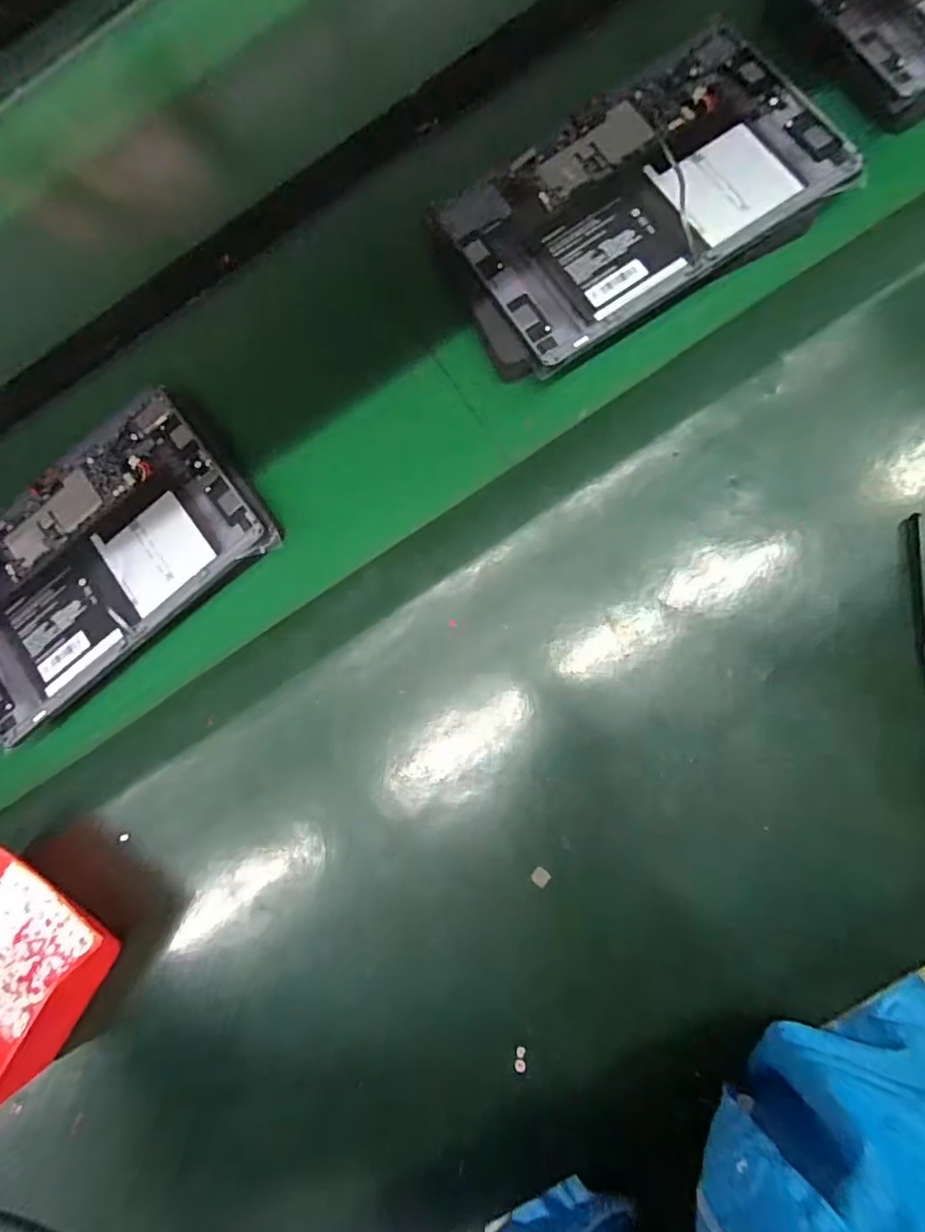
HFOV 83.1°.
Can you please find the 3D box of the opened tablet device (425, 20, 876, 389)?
[{"bbox_3d":[0.120,-0.299,0.377,0.270,0.011,0.164,-29,81,4],"label":"opened tablet device"}]

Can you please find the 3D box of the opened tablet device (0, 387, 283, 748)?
[{"bbox_3d":[-0.291,-0.043,0.405,0.267,0.009,0.169,-37,78,2],"label":"opened tablet device"}]

